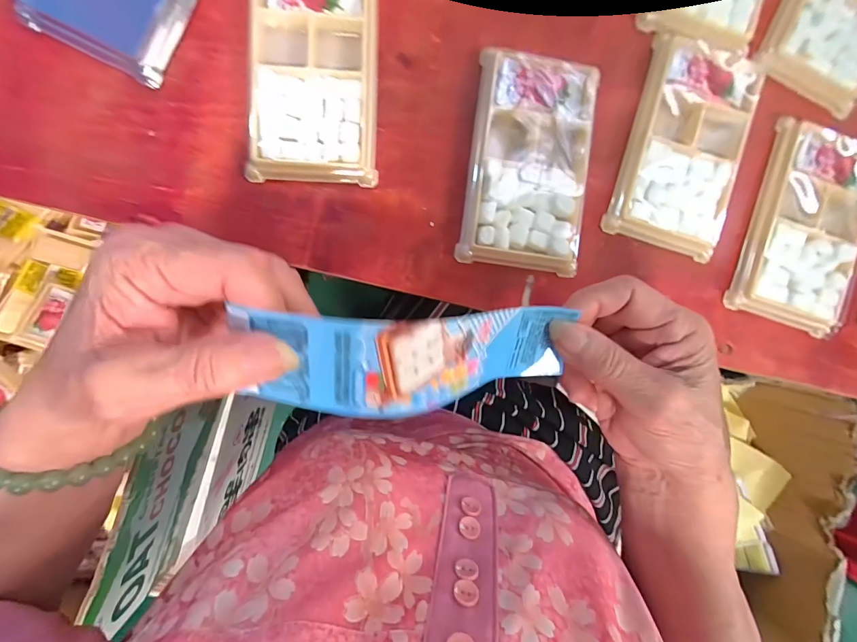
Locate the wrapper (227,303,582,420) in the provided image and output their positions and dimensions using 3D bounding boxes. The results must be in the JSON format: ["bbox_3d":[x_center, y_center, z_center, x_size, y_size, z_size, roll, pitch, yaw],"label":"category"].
[{"bbox_3d":[0.002,0.016,0.161,0.141,0.028,0.040,-2,92,-24],"label":"wrapper"}]

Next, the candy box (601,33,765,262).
[{"bbox_3d":[0.174,-0.123,0.263,0.073,0.015,0.145,15,90,-6],"label":"candy box"}]

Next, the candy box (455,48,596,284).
[{"bbox_3d":[0.065,-0.103,0.255,0.077,0.014,0.135,7,91,-6],"label":"candy box"}]

